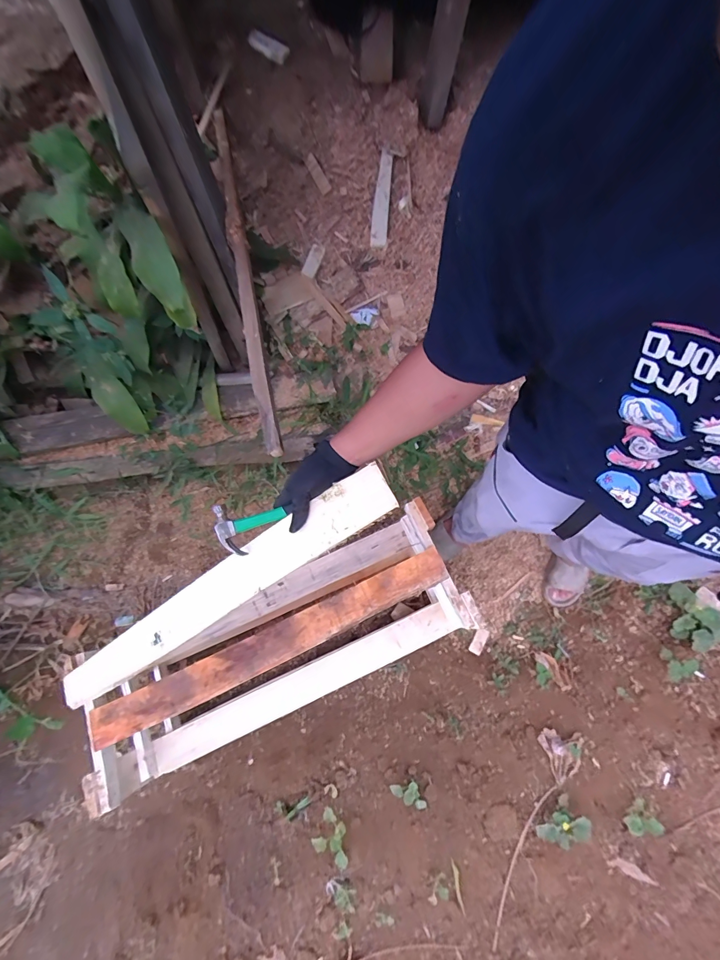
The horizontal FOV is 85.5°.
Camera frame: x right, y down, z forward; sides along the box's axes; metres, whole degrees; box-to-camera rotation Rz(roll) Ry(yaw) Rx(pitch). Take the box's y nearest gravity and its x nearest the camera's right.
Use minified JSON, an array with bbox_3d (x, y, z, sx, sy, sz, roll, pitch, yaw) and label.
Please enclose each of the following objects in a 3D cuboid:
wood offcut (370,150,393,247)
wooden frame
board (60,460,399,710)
[{"bbox_3d":[0.065,-0.827,1.150,0.043,0.025,0.251,8,100,2],"label":"wood offcut"},{"bbox_3d":[-0.204,0.471,1.114,0.968,0.408,0.355,-26,76,-10],"label":"wooden frame"},{"bbox_3d":[-0.309,0.239,0.724,0.884,0.017,0.090,-35,66,20],"label":"board"}]

